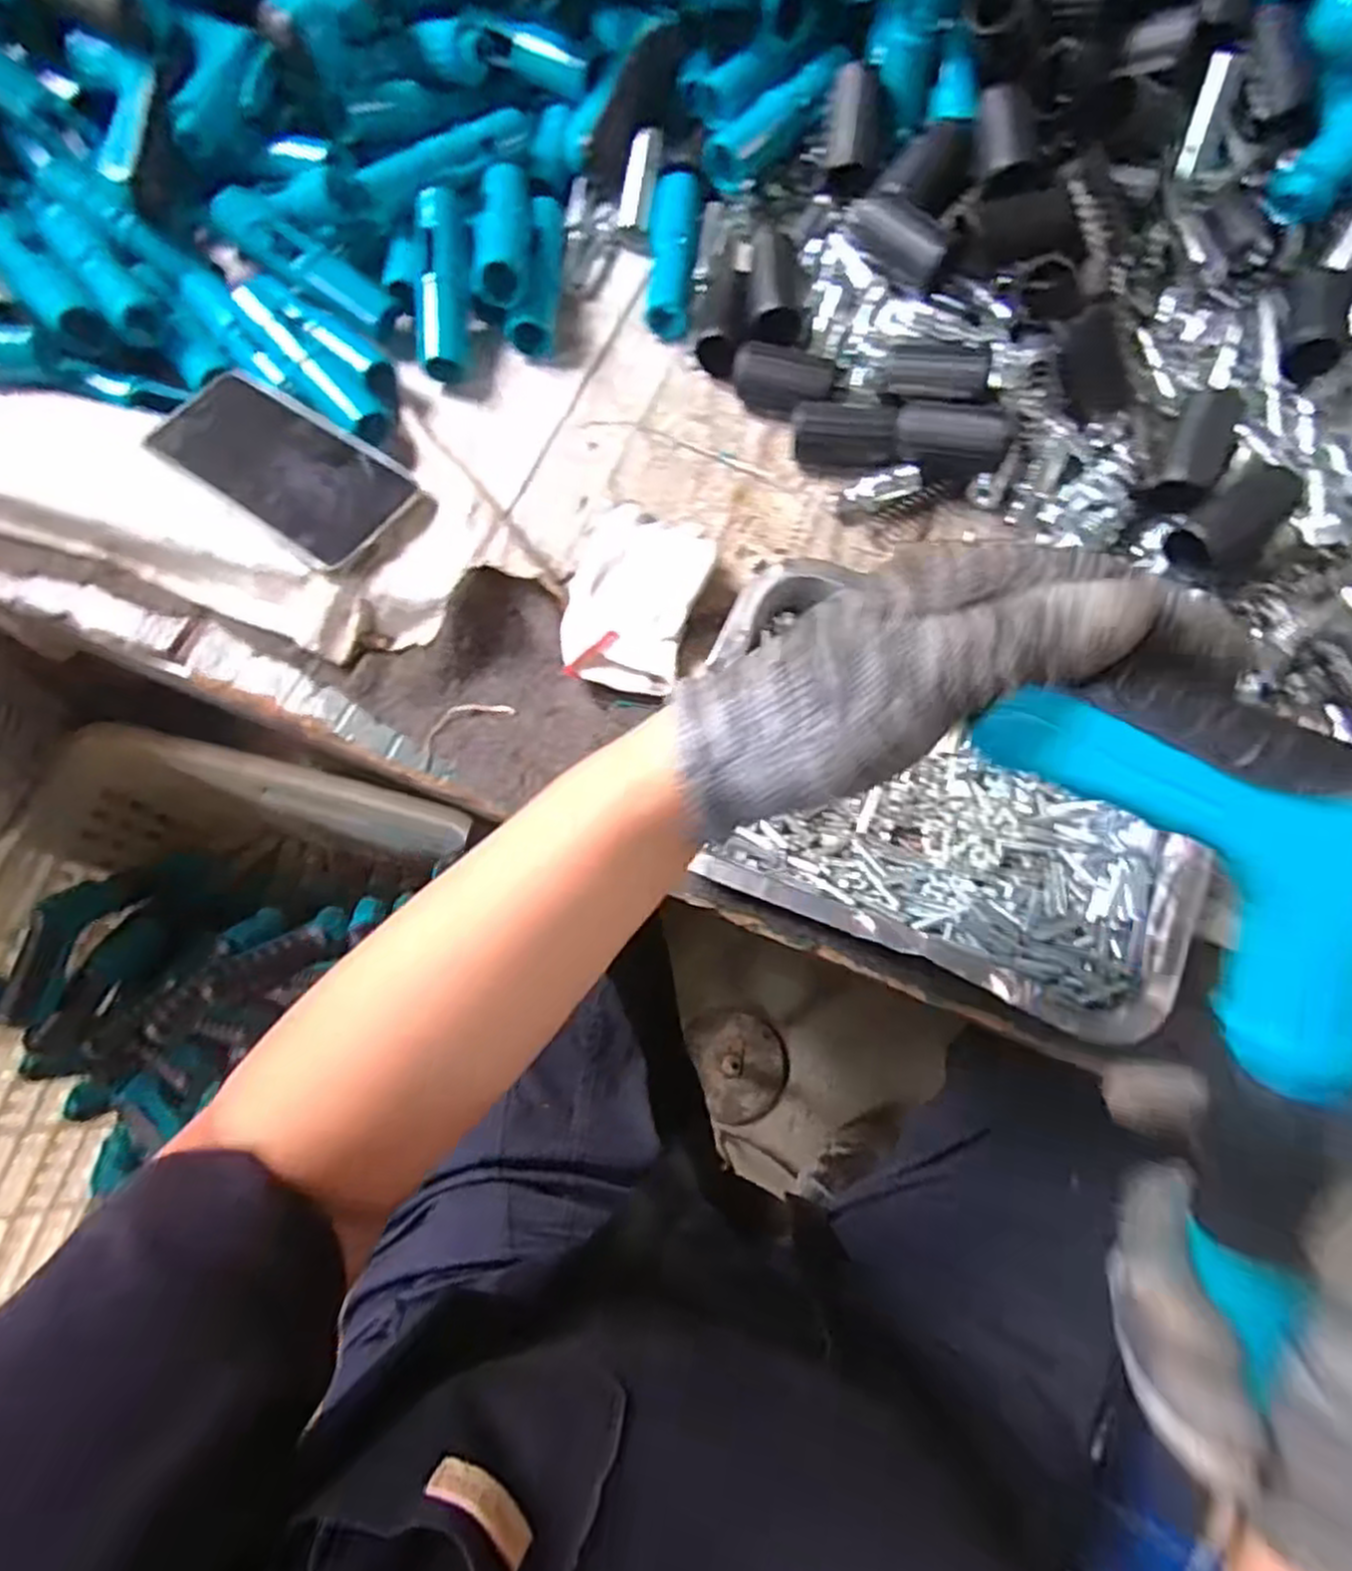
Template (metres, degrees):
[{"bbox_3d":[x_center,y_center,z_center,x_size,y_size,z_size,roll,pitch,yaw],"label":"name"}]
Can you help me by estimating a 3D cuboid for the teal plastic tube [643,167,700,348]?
[{"bbox_3d":[-0.002,-0.367,0.535,0.030,0.024,0.127,4,71,3],"label":"teal plastic tube"}]

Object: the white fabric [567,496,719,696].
[{"bbox_3d":[-0.023,-0.110,0.440,0.075,0.024,0.120,13,72,6],"label":"white fabric"}]

